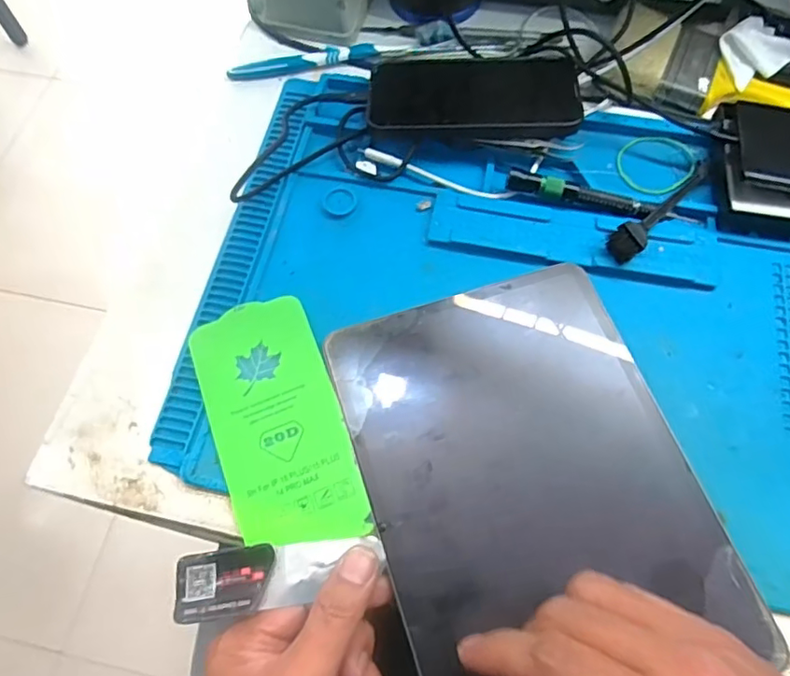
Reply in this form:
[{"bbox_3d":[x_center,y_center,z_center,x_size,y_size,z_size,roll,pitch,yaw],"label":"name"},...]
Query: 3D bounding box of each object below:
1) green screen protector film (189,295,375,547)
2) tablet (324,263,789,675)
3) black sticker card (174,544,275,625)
[{"bbox_3d":[-0.070,0.047,0.342,0.074,0.009,0.153,-20,68,-7],"label":"green screen protector film"},{"bbox_3d":[0.073,0.076,0.324,0.175,0.013,0.233,-17,68,-6],"label":"tablet"},{"bbox_3d":[-0.091,0.130,0.305,0.055,0.006,0.033,-11,64,9],"label":"black sticker card"}]

